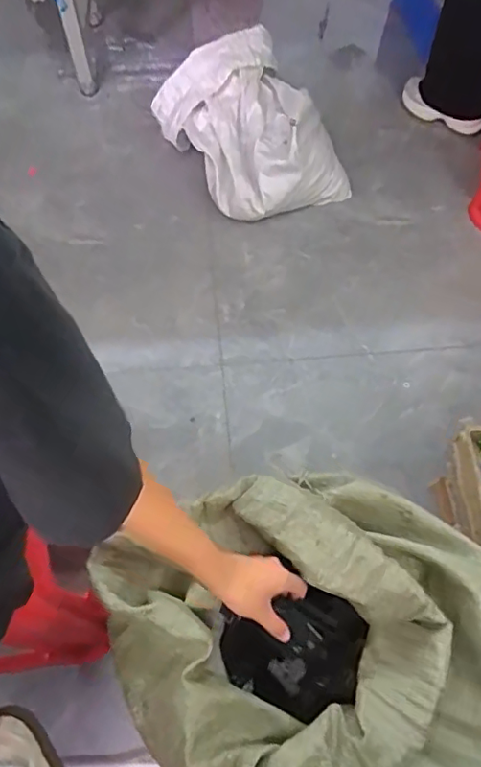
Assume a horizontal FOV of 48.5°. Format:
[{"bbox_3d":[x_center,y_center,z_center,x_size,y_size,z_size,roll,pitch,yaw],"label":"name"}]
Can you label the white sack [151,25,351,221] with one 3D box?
[{"bbox_3d":[0.035,-0.650,1.386,0.332,0.276,0.438,-30,68,-14],"label":"white sack"}]

